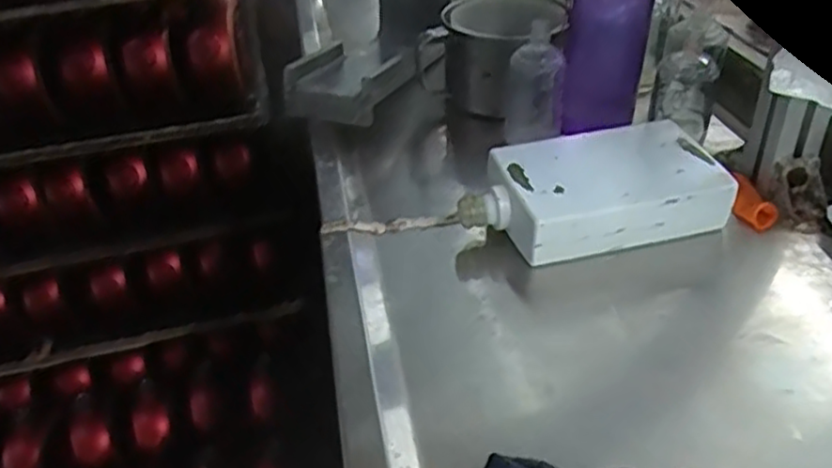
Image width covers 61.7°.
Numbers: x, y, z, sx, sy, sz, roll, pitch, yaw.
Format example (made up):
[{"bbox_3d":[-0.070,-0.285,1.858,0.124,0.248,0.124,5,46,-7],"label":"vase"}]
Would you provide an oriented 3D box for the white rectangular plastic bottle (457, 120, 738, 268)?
[{"bbox_3d":[0.141,-0.036,0.572,0.208,0.050,0.113,-10,37,-7],"label":"white rectangular plastic bottle"}]

